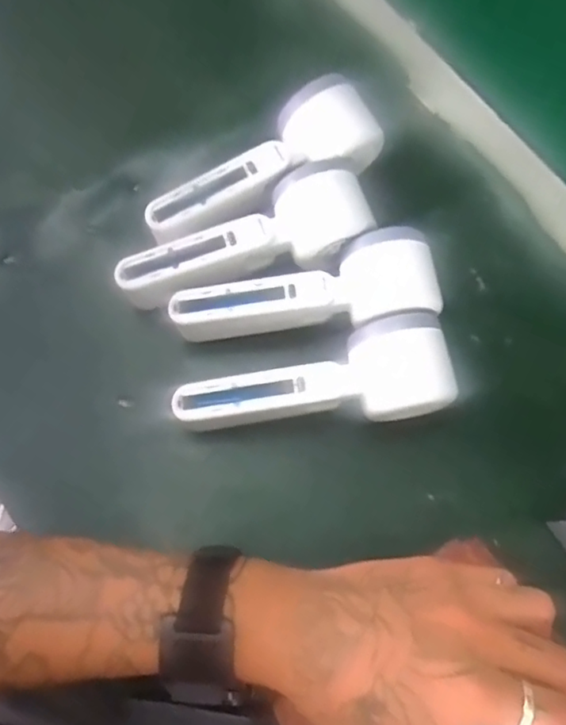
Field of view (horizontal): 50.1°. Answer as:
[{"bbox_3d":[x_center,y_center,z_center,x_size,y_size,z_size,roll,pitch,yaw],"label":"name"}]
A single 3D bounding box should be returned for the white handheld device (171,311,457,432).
[{"bbox_3d":[0.019,0.017,0.373,0.162,0.040,0.057,-13,74,-6],"label":"white handheld device"}]

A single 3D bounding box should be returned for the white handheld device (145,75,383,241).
[{"bbox_3d":[-0.014,-0.132,0.403,0.168,0.058,0.051,-22,75,-8],"label":"white handheld device"}]

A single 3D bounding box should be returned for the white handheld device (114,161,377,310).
[{"bbox_3d":[-0.022,-0.074,0.386,0.164,0.050,0.055,-25,76,-9],"label":"white handheld device"}]

